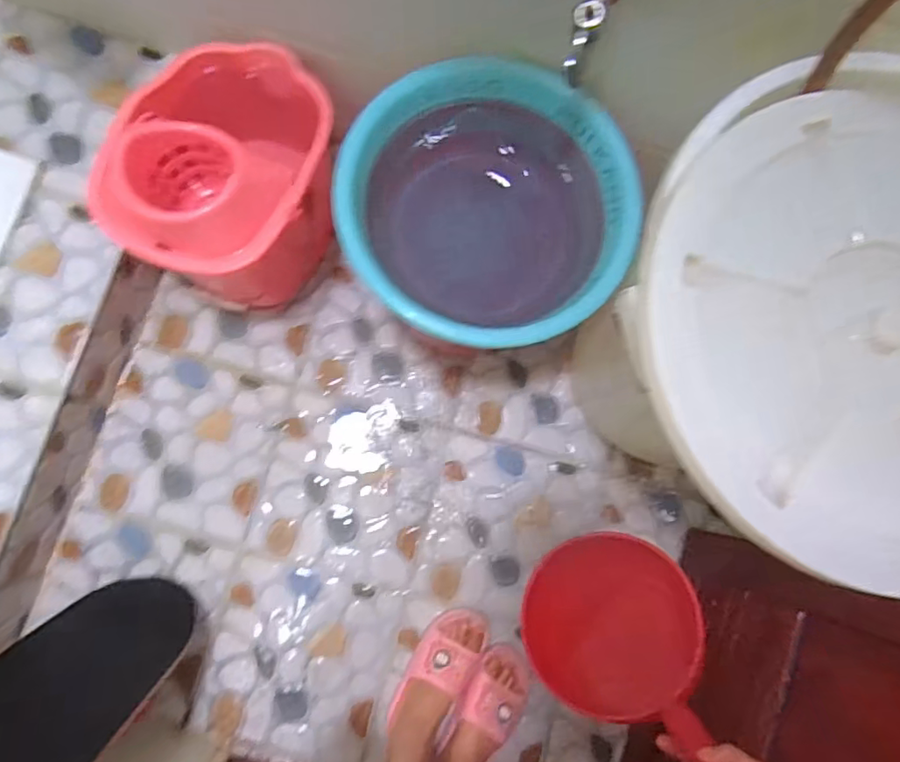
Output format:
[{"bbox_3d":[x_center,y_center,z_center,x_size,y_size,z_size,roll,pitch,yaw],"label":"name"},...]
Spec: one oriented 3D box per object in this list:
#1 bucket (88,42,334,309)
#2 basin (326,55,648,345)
[{"bbox_3d":[-0.334,-0.319,0.909,0.270,0.294,0.362,16,81,-2],"label":"bucket"},{"bbox_3d":[0.048,-0.230,0.798,0.355,0.197,0.374,1,82,-4],"label":"basin"}]

